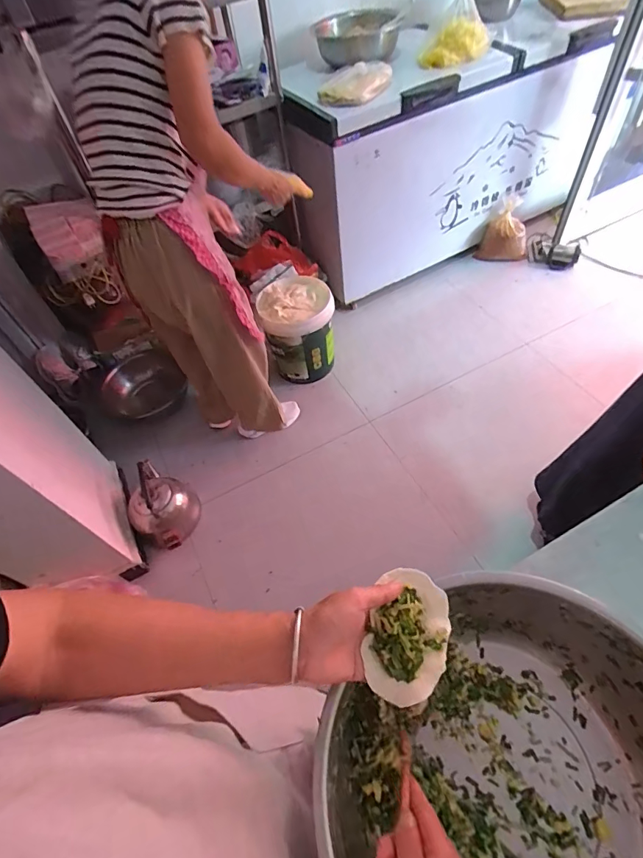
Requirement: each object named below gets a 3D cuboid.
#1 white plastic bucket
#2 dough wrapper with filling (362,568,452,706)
[{"bbox_3d":[-0.100,-0.424,1.851,0.280,0.367,0.296,-2,55,3],"label":"white plastic bucket"},{"bbox_3d":[0.087,0.204,0.431,0.076,0.025,0.117,11,57,12],"label":"dough wrapper with filling"}]

